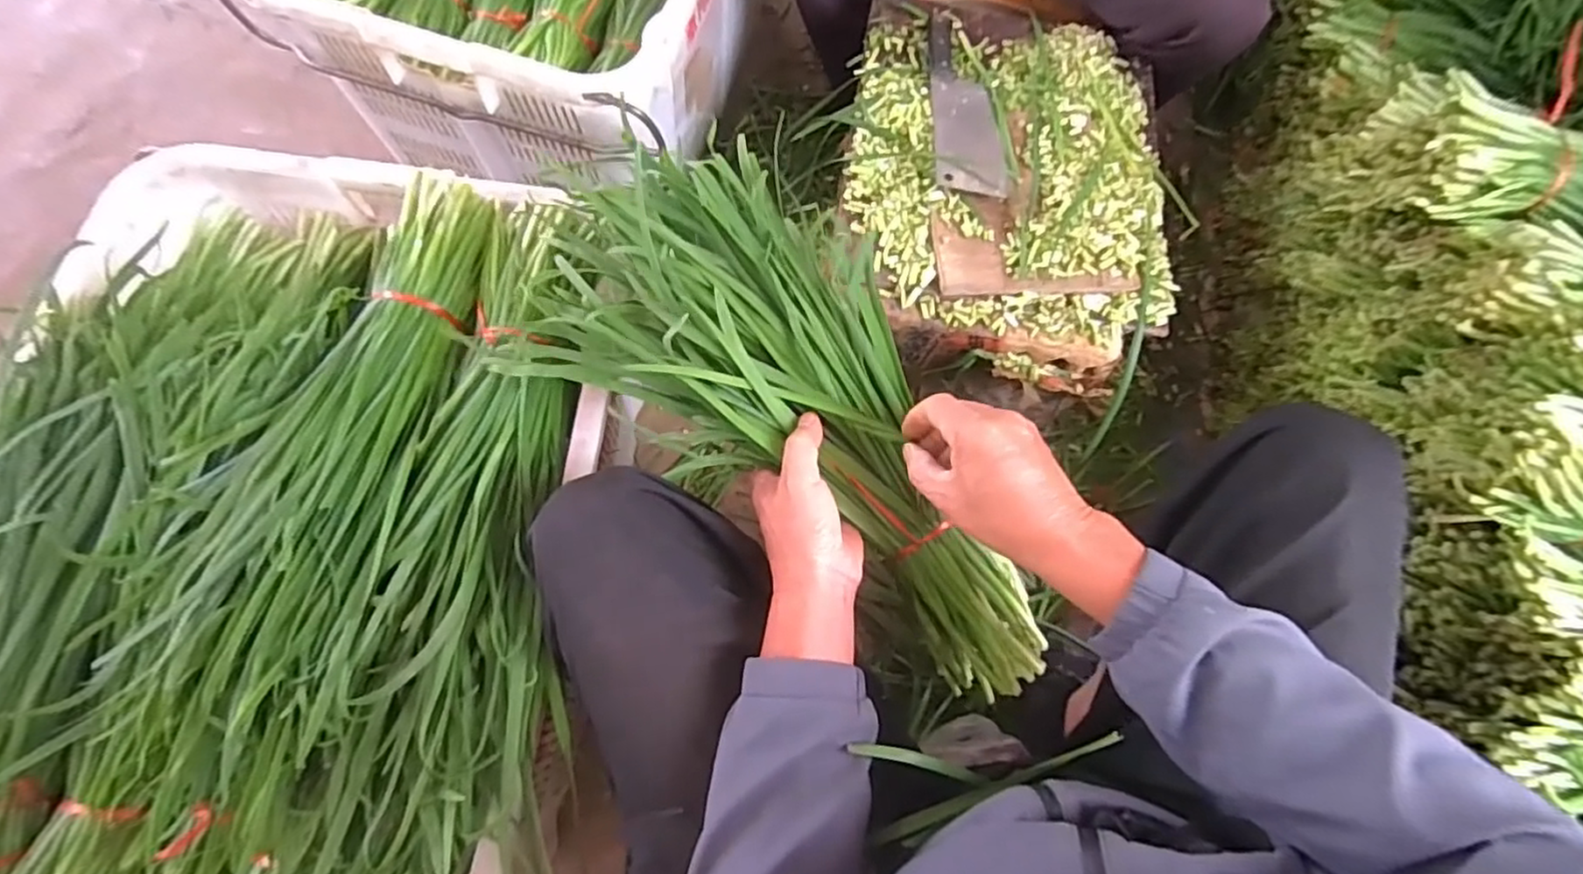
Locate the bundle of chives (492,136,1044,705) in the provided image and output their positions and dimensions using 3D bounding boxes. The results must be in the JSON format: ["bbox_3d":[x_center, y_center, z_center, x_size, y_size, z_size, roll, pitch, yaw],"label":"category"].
[{"bbox_3d":[0.023,-0.006,0.534,0.230,0.081,0.475,-41,92,-16],"label":"bundle of chives"}]

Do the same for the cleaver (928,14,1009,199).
[{"bbox_3d":[0.204,-0.398,0.802,0.083,0.018,0.270,3,71,-3],"label":"cleaver"}]

